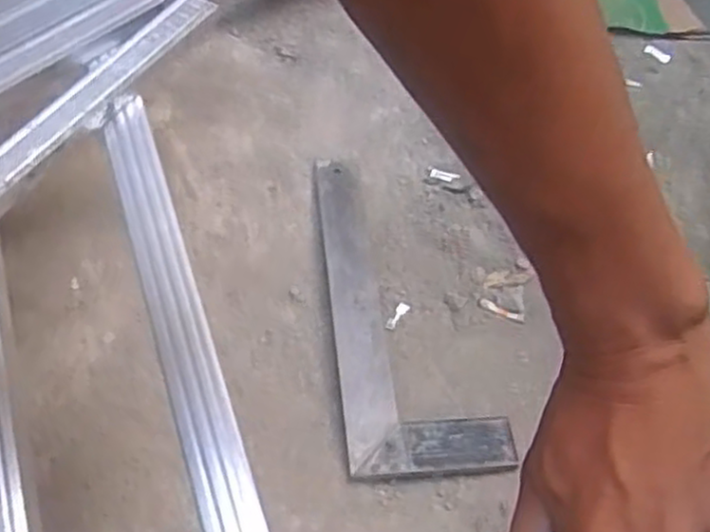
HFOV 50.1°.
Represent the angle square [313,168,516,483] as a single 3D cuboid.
[{"bbox_3d":[0.040,0.027,0.617,0.119,0.020,0.282,-3,50,-8],"label":"angle square"}]

